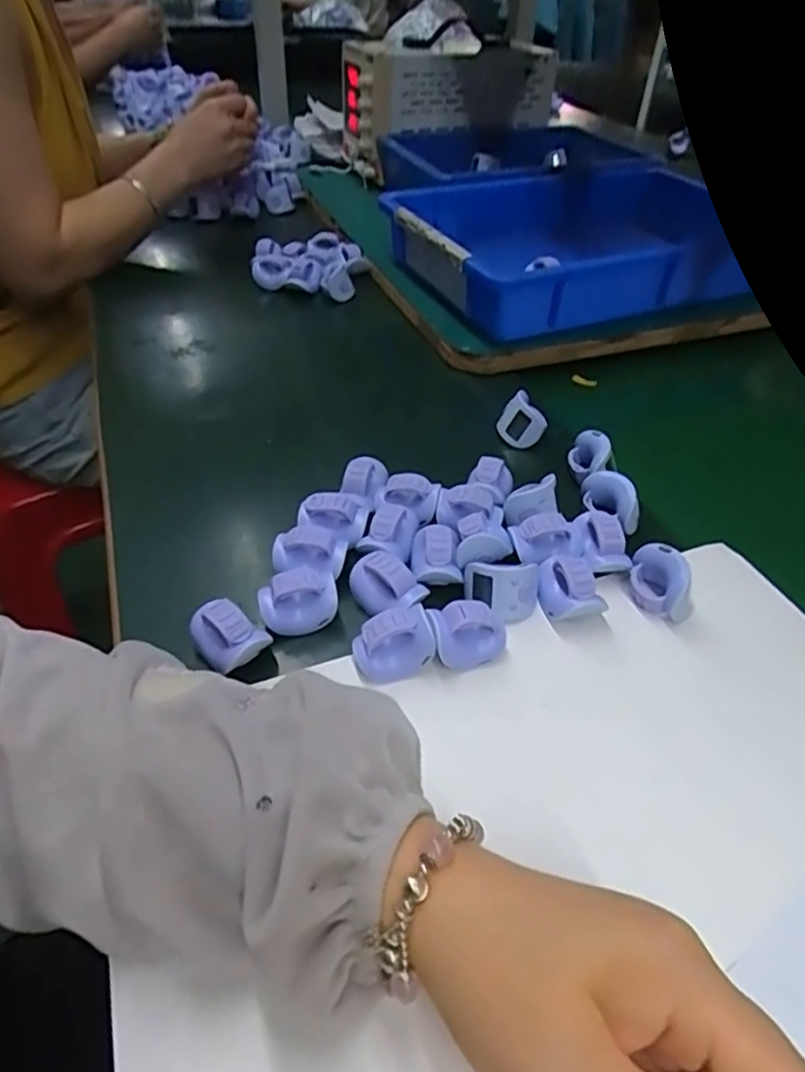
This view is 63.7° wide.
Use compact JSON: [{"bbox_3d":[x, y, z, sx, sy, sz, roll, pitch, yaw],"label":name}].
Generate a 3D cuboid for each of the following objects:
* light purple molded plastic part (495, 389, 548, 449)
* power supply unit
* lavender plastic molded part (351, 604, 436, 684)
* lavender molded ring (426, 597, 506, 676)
[{"bbox_3d":[0.085,-0.081,0.469,0.035,0.031,0.021,56,21,6],"label":"light purple molded plastic part"},{"bbox_3d":[0.061,-0.570,0.861,0.263,0.143,0.099,-19,59,-20],"label":"power supply unit"},{"bbox_3d":[-0.005,0.054,0.324,0.036,0.029,0.023,-10,44,-13],"label":"lavender plastic molded part"},{"bbox_3d":[0.033,0.050,0.329,0.036,0.029,0.023,-11,44,-13],"label":"lavender molded ring"}]

